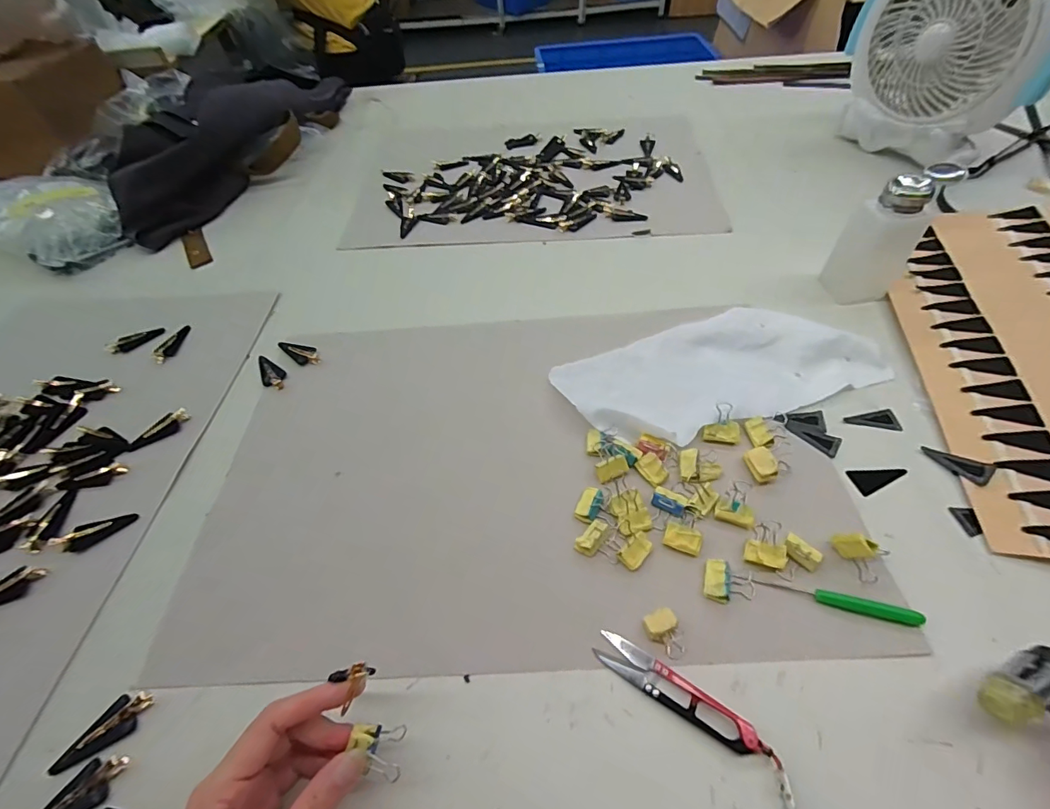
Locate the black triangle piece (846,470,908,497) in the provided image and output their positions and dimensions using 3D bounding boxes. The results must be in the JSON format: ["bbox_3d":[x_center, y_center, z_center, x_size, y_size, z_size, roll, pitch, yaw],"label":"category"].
[{"bbox_3d":[0.302,0.061,0.397,0.048,0.004,0.024,-16,54,-7],"label":"black triangle piece"}]

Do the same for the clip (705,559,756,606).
[{"bbox_3d":[0.152,0.132,0.343,0.036,0.013,0.028,13,56,14],"label":"clip"}]

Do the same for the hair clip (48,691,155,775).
[{"bbox_3d":[-0.284,0.221,0.315,0.059,0.011,0.024,-35,59,-20],"label":"hair clip"}]

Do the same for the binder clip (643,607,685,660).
[{"bbox_3d":[0.099,0.160,0.326,0.023,0.012,0.031,-26,56,-14],"label":"binder clip"}]

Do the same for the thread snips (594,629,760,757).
[{"bbox_3d":[0.098,0.187,0.305,0.107,0.011,0.022,26,60,21],"label":"thread snips"}]

